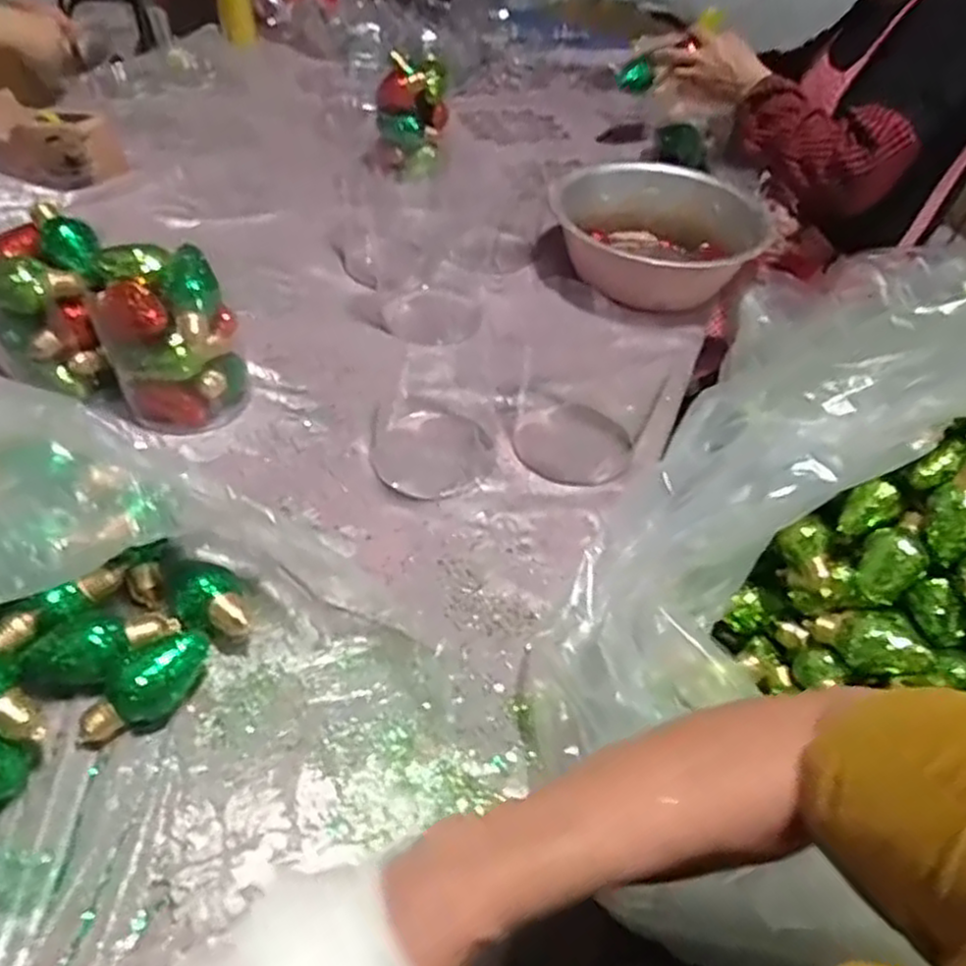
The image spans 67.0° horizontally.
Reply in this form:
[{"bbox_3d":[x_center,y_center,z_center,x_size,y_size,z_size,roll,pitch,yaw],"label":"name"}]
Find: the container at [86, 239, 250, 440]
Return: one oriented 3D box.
[{"bbox_3d":[-0.308,-0.145,0.726,0.124,0.153,0.115,-16,50,-18],"label":"container"}]

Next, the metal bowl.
[{"bbox_3d":[0.233,-0.347,1.003,0.267,0.101,0.267,2,47,-2],"label":"metal bowl"}]

